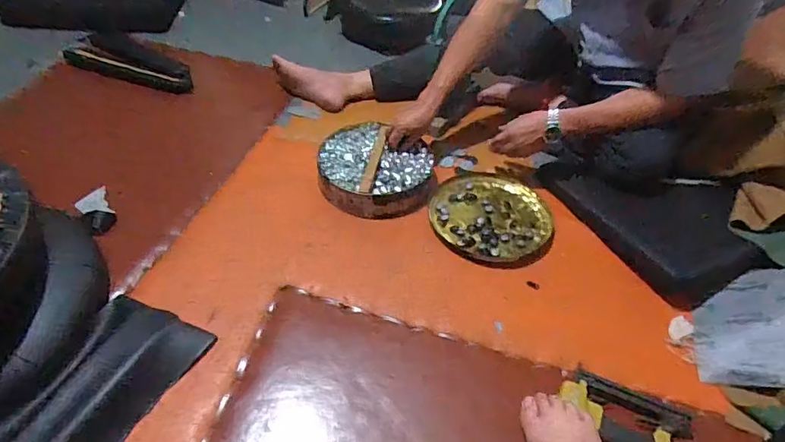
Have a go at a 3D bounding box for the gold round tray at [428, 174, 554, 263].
[{"bbox_3d":[0.218,-0.015,1.111,0.259,0.016,0.257,3,45,-3],"label":"gold round tray"}]

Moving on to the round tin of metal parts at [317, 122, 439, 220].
[{"bbox_3d":[-0.036,-0.123,1.164,0.269,0.053,0.275,-2,46,-8],"label":"round tin of metal parts"}]

